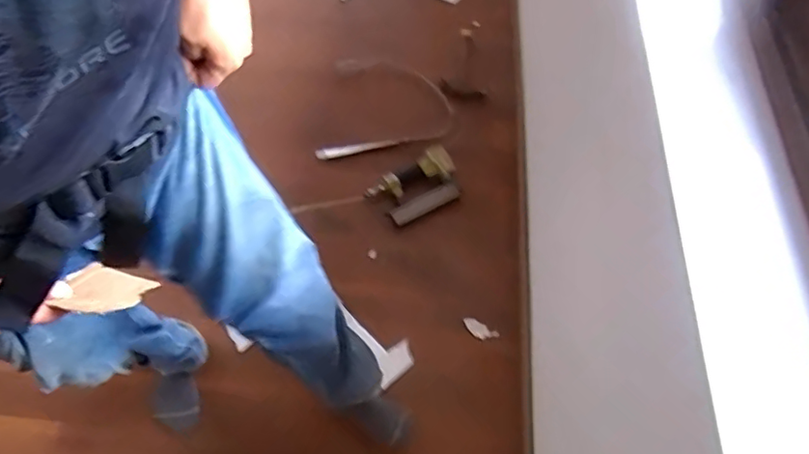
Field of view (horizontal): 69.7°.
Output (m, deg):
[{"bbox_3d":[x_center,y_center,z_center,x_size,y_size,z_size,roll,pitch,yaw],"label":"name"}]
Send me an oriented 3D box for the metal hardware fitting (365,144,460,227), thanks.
[{"bbox_3d":[0.041,-0.115,1.641,0.246,0.038,0.164,-30,64,-19],"label":"metal hardware fitting"}]

